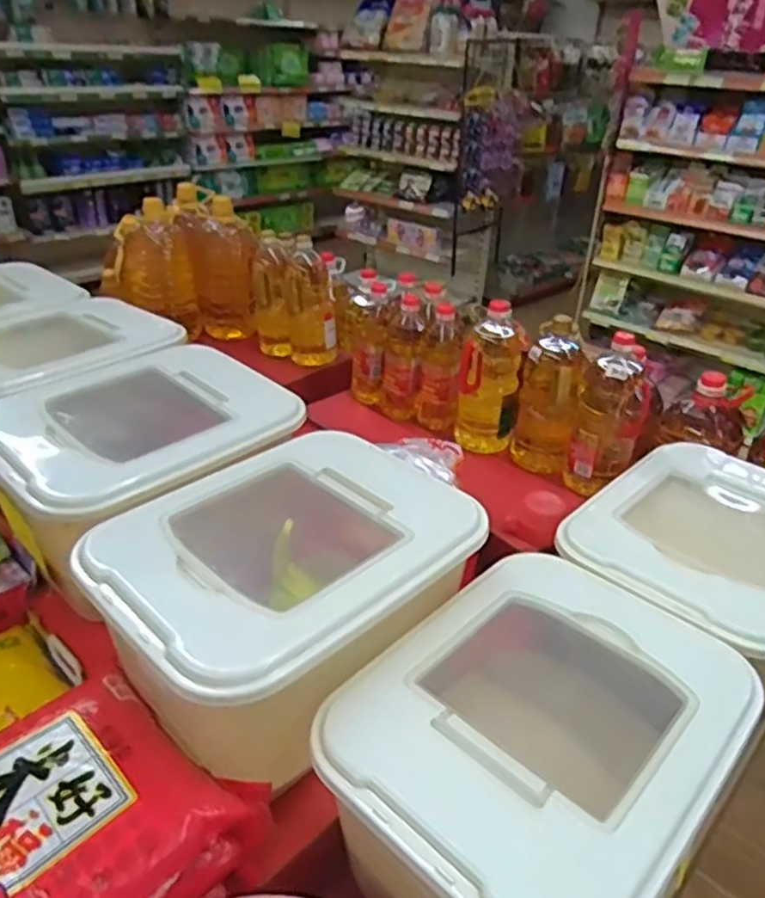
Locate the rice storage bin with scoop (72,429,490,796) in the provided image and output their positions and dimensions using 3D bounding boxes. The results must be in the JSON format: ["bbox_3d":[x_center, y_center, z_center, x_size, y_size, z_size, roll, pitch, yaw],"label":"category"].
[{"bbox_3d":[-0.129,0.199,0.905,0.358,0.247,0.427,28,39,36],"label":"rice storage bin with scoop"}]

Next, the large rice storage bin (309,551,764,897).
[{"bbox_3d":[0.174,0.364,0.799,0.343,0.247,0.456,26,38,33],"label":"large rice storage bin"}]

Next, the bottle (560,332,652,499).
[{"bbox_3d":[0.397,-0.054,1.203,0.115,0.278,0.113,16,33,21],"label":"bottle"}]

